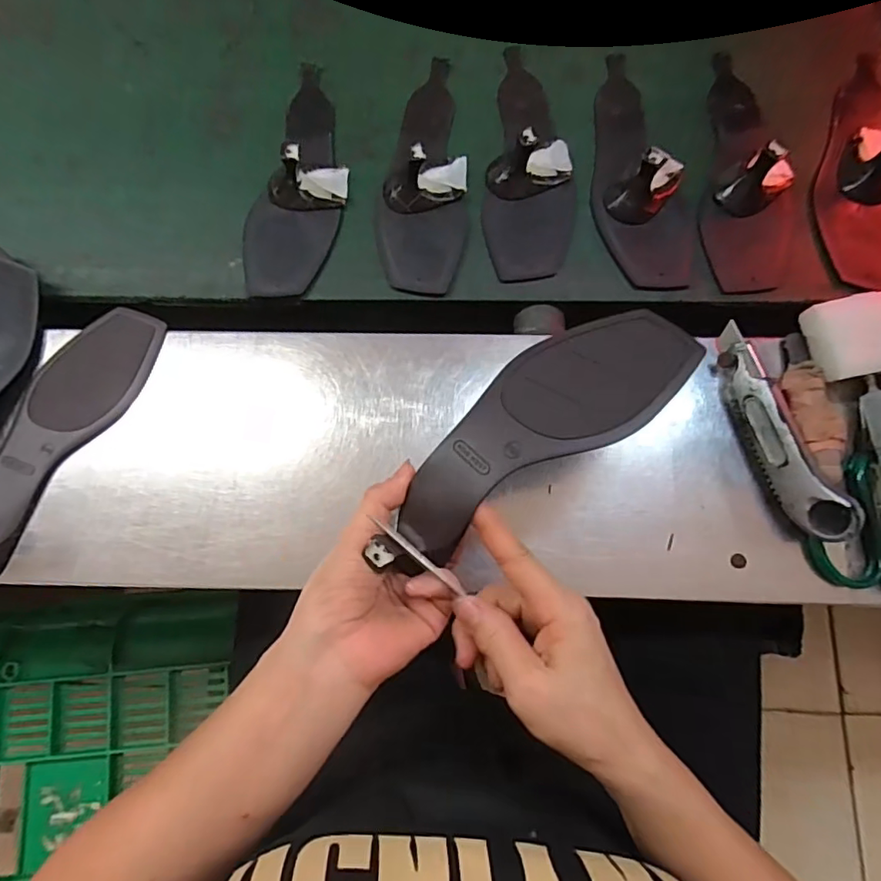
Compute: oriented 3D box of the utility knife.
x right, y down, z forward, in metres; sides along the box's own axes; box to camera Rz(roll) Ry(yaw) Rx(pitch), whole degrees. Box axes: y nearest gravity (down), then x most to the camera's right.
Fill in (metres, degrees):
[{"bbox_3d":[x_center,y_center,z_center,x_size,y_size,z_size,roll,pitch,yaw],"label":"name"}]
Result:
[{"bbox_3d":[0.233,-0.008,0.377,0.027,0.044,0.157,-19,78,-3],"label":"utility knife"}]

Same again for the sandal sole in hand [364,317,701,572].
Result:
[{"bbox_3d":[0.048,-0.005,0.314,0.215,0.039,0.072,-38,80,1],"label":"sandal sole in hand"}]

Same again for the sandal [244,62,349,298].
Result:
[{"bbox_3d":[-0.115,-0.232,0.457,0.081,0.041,0.228,13,78,4],"label":"sandal"}]

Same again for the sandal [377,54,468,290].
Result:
[{"bbox_3d":[-0.016,-0.240,0.455,0.077,0.040,0.232,0,78,2],"label":"sandal"}]

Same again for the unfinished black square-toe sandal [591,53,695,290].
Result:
[{"bbox_3d":[0.165,-0.241,0.448,0.075,0.042,0.229,-6,78,0],"label":"unfinished black square-toe sandal"}]

